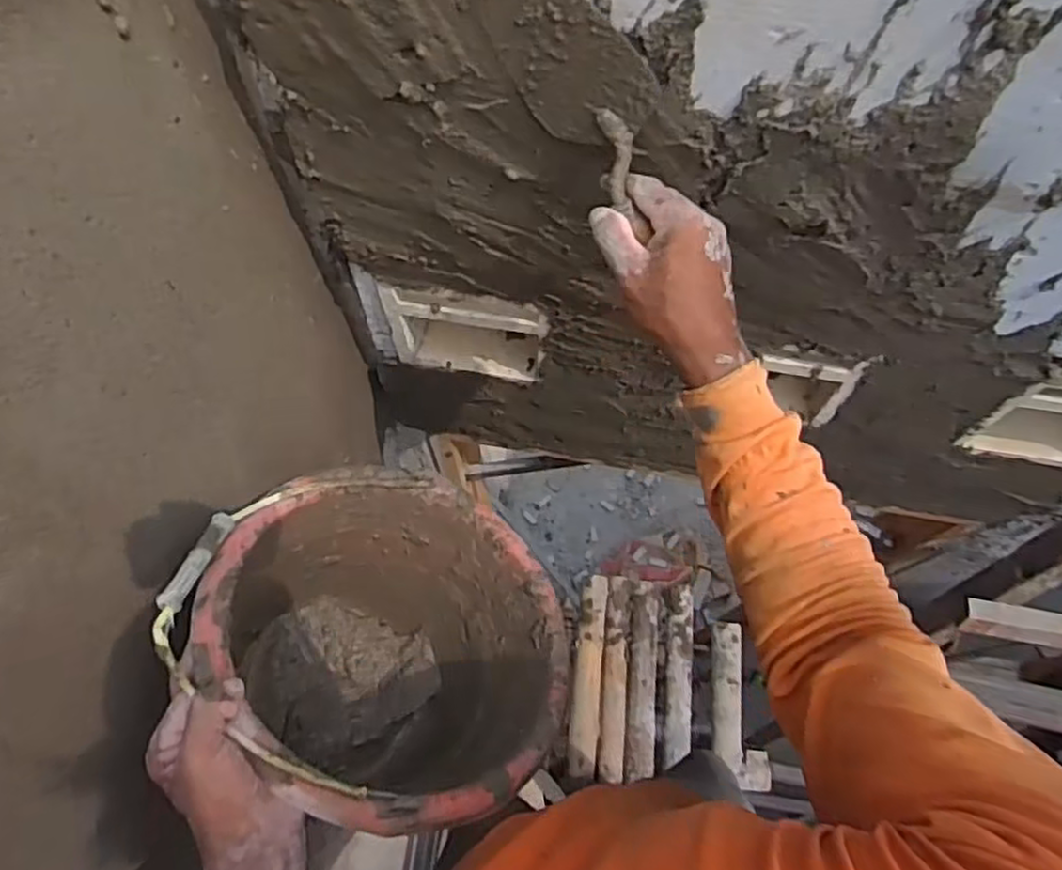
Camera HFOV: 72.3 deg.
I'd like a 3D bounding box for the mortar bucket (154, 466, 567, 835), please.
[{"bbox_3d":[-0.162,0.211,0.655,0.299,0.260,0.299,42,41,-2],"label":"mortar bucket"}]

